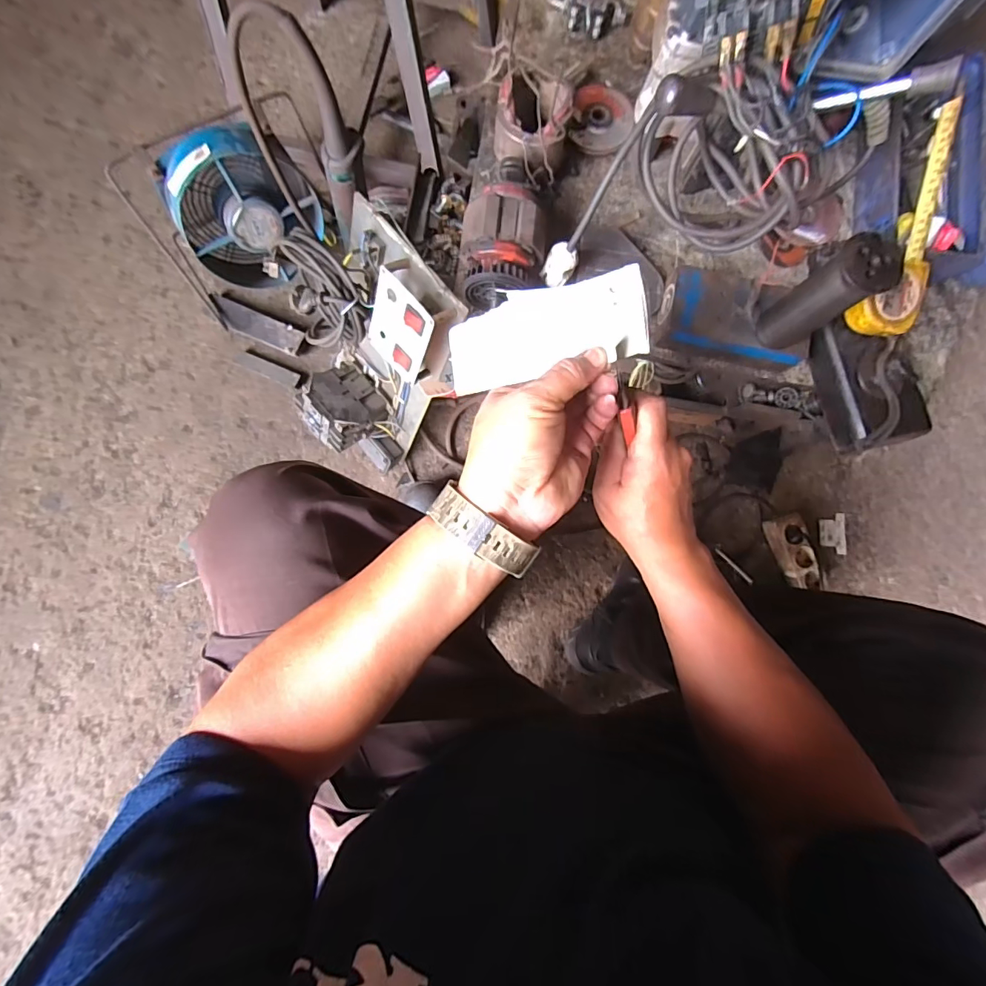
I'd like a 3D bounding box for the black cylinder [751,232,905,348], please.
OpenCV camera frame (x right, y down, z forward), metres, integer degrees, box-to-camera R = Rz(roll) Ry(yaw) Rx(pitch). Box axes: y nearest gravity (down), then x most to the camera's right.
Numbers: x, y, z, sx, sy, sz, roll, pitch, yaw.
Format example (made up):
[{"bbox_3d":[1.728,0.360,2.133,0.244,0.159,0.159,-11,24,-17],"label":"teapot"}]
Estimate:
[{"bbox_3d":[0.319,-0.190,0.454,0.049,0.124,0.052,0,83,-4],"label":"black cylinder"}]

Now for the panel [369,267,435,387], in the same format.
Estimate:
[{"bbox_3d":[-0.114,-0.193,0.556,0.014,0.118,0.092,-38,86,-31],"label":"panel"}]

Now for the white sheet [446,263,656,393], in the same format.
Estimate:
[{"bbox_3d":[0.034,-0.110,0.318,0.134,0.011,0.059,-11,85,21],"label":"white sheet"}]

